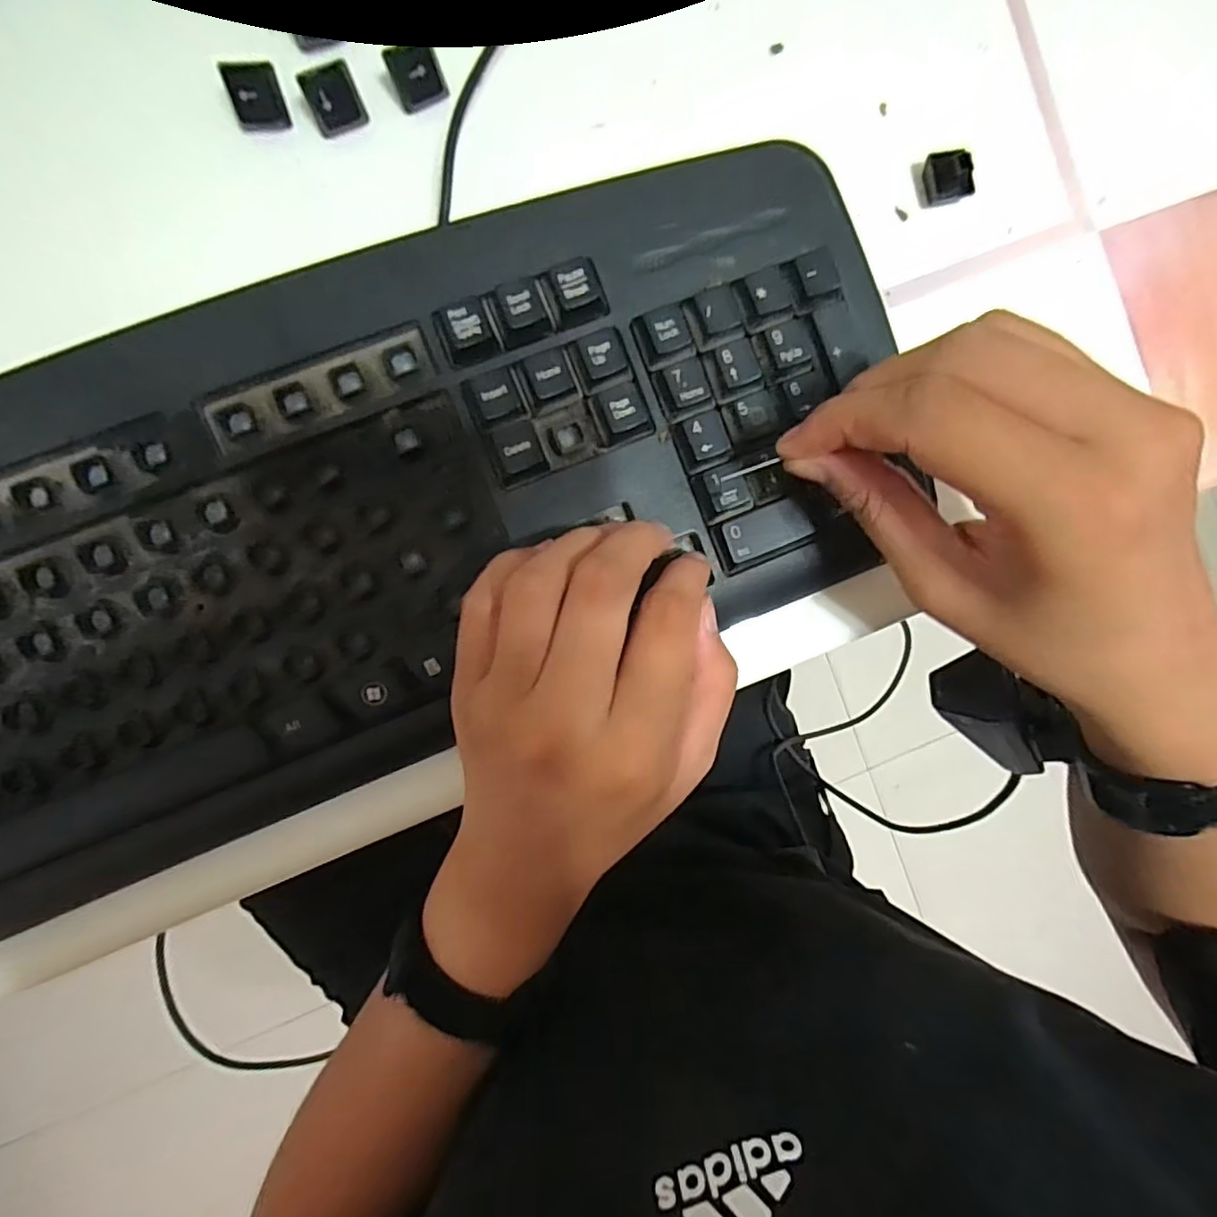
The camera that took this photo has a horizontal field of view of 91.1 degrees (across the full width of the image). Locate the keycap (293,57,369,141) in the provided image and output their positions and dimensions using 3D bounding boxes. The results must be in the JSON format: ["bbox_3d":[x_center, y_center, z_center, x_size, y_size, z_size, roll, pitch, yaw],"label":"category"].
[{"bbox_3d":[-0.094,-0.174,0.205,0.018,0.013,0.013,-23,95,-4],"label":"keycap"}]

